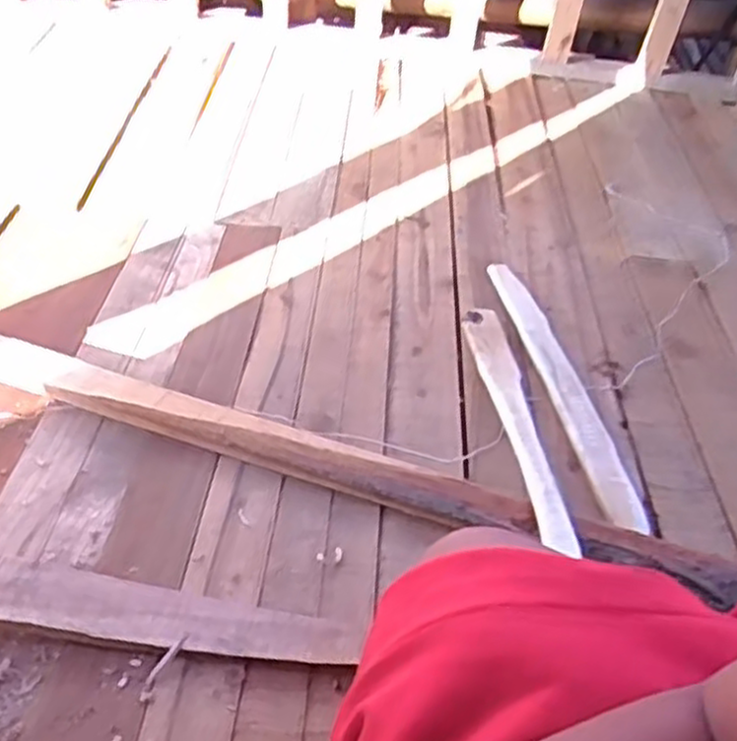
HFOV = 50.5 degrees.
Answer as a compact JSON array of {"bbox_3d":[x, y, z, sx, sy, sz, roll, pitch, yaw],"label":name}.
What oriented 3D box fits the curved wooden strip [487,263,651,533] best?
[{"bbox_3d":[0.231,0.008,0.941,0.051,0.021,0.440,-3,40,-9],"label":"curved wooden strip"}]

